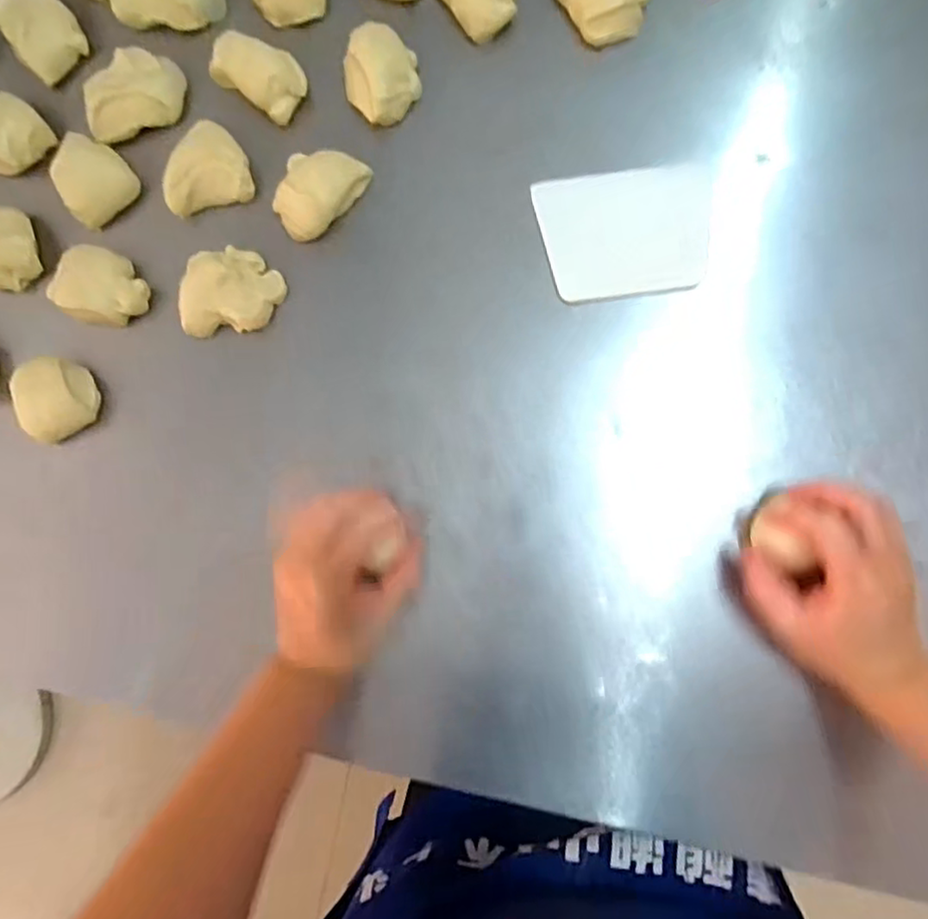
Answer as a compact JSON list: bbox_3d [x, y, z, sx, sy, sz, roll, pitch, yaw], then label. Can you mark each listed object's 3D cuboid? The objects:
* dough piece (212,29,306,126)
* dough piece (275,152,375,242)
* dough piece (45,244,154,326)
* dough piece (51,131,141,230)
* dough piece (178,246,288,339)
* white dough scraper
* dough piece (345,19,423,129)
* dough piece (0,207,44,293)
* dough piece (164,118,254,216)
[{"bbox_3d":[-0.157,-0.299,0.498,0.071,0.031,0.046,33,89,5],"label":"dough piece"},{"bbox_3d":[-0.113,-0.205,0.489,0.052,0.030,0.073,35,89,5],"label":"dough piece"},{"bbox_3d":[-0.277,-0.131,0.498,0.065,0.036,0.056,21,88,5],"label":"dough piece"},{"bbox_3d":[-0.290,-0.218,0.498,0.056,0.035,0.062,-41,85,0],"label":"dough piece"},{"bbox_3d":[-0.178,-0.124,0.491,0.067,0.043,0.076,25,88,5],"label":"dough piece"},{"bbox_3d":[0.131,-0.176,0.497,0.141,0.005,0.101,-12,81,-8],"label":"white dough scraper"},{"bbox_3d":[-0.063,-0.296,0.489,0.056,0.028,0.072,-10,86,3],"label":"dough piece"},{"bbox_3d":[-0.360,-0.165,0.504,0.054,0.040,0.061,27,89,5],"label":"dough piece"},{"bbox_3d":[-0.199,-0.223,0.491,0.063,0.032,0.055,-19,86,2],"label":"dough piece"}]

